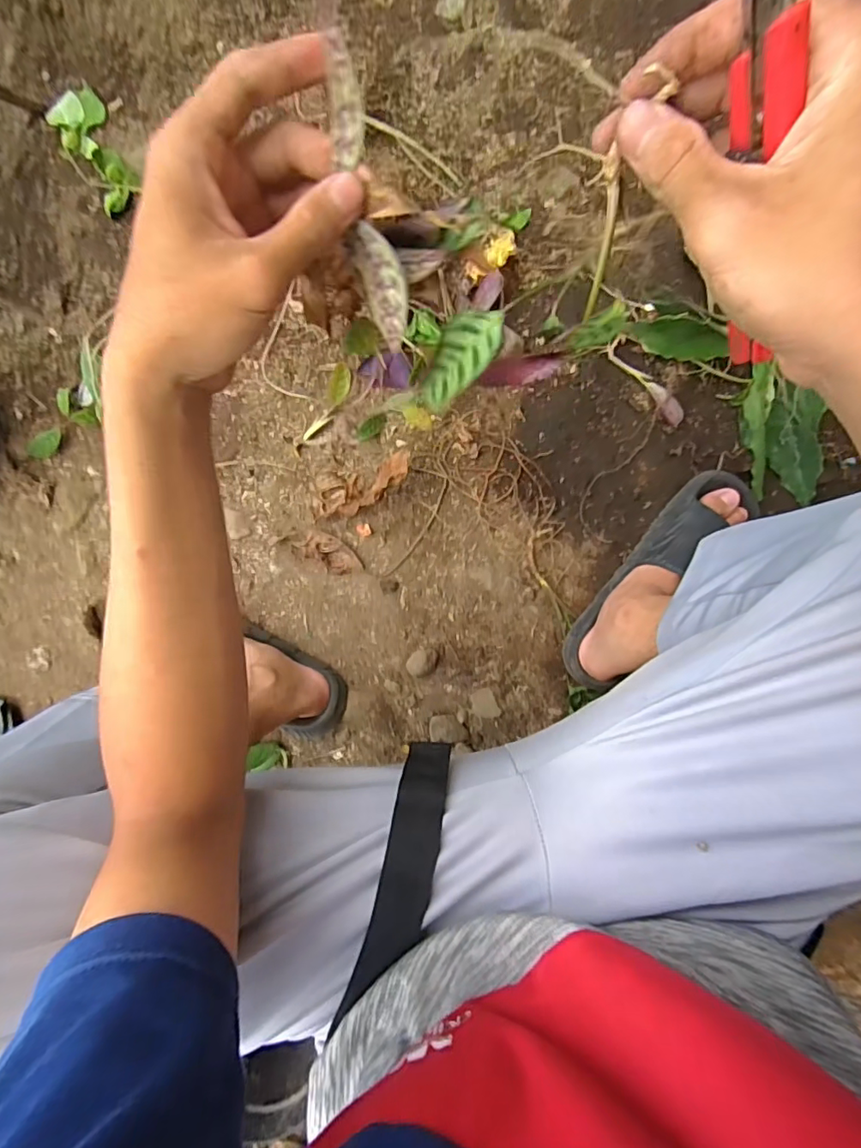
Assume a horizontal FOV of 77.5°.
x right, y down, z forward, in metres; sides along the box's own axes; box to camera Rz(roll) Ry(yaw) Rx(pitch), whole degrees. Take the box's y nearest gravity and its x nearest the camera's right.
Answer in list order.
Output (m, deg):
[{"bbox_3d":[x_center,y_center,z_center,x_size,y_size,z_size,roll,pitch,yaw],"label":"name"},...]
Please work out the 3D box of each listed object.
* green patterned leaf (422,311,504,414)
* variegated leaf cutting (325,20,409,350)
[{"bbox_3d":[0.014,-0.114,0.291,0.027,0.009,0.067,53,139,5],"label":"green patterned leaf"},{"bbox_3d":[-0.028,-0.159,0.236,0.022,0.023,0.109,-7,126,7],"label":"variegated leaf cutting"}]

